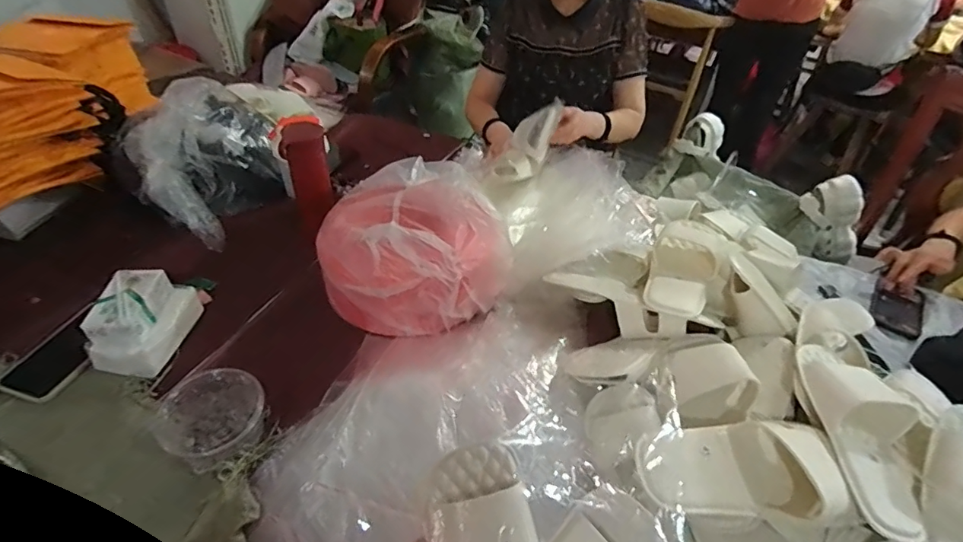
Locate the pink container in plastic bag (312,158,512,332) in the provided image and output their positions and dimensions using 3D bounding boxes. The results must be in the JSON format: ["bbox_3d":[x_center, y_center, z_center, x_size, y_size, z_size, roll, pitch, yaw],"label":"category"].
[{"bbox_3d":[-0.100,-0.059,0.773,0.288,0.175,0.303,6,43,0],"label":"pink container in plastic bag"}]

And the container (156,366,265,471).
[{"bbox_3d":[-0.330,0.183,0.590,0.119,0.063,0.110,27,47,21],"label":"container"}]

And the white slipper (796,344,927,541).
[{"bbox_3d":[0.447,0.182,0.552,0.101,0.056,0.230,3,56,-4],"label":"white slipper"}]

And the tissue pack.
[{"bbox_3d":[-0.488,0.070,0.688,0.092,0.080,0.140,3,43,-4],"label":"tissue pack"}]

